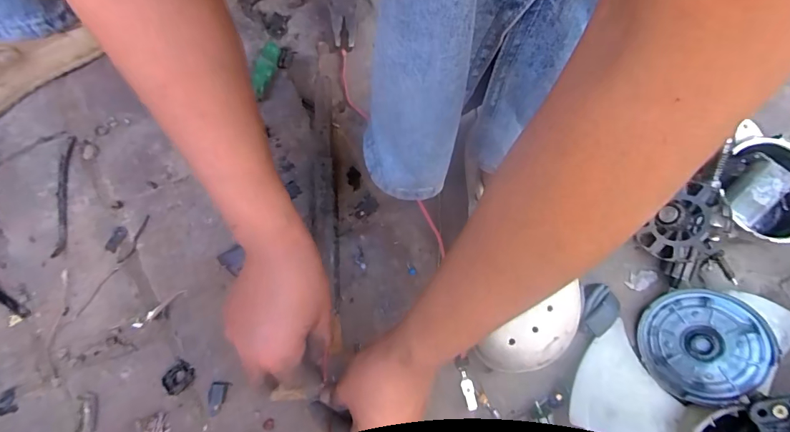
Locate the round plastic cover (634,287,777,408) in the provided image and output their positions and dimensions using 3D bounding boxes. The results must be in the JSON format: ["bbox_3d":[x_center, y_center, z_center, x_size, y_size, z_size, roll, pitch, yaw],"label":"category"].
[{"bbox_3d":[0.279,0.119,0.377,0.095,0.010,0.099,-5,82,38],"label":"round plastic cover"}]

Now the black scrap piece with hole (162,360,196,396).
[{"bbox_3d":[-0.214,0.160,0.405,0.030,0.006,0.026,-40,79,-6],"label":"black scrap piece with hole"}]

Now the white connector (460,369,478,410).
[{"bbox_3d":[0.071,0.169,0.398,0.012,0.004,0.035,-15,78,-1],"label":"white connector"}]

